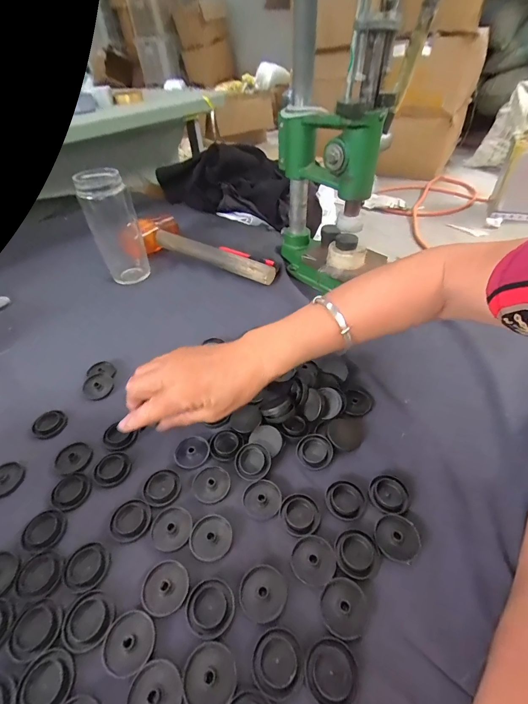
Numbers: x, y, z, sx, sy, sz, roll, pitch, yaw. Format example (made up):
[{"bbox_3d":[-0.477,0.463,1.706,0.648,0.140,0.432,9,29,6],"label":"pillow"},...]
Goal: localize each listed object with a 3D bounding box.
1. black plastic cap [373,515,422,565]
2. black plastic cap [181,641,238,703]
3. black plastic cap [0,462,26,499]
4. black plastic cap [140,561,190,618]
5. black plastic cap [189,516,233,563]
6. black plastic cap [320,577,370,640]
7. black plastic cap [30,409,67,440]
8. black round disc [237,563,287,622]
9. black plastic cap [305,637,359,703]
[{"bbox_3d":[0.104,0.144,0.255,0.032,0.004,0.032,-2,44,2],"label":"black plastic cap"},{"bbox_3d":[-0.034,0.200,0.202,0.033,0.004,0.032,-2,44,2],"label":"black plastic cap"},{"bbox_3d":[-0.240,0.118,0.304,0.032,0.004,0.032,-2,44,2],"label":"black plastic cap"},{"bbox_3d":[-0.072,0.170,0.237,0.033,0.004,0.032,-2,44,2],"label":"black plastic cap"},{"bbox_3d":[-0.042,0.147,0.261,0.033,0.004,0.032,-2,44,2],"label":"black plastic cap"},{"bbox_3d":[0.055,0.175,0.225,0.031,0.004,0.033,-2,44,2],"label":"black plastic cap"},{"bbox_3d":[-0.225,0.076,0.344,0.030,0.006,0.032,-2,44,2],"label":"black plastic cap"},{"bbox_3d":[-0.001,0.170,0.233,0.032,0.004,0.032,-2,44,2],"label":"black round disc"},{"bbox_3d":[0.042,0.197,0.202,0.030,0.004,0.031,-2,44,2],"label":"black plastic cap"}]

